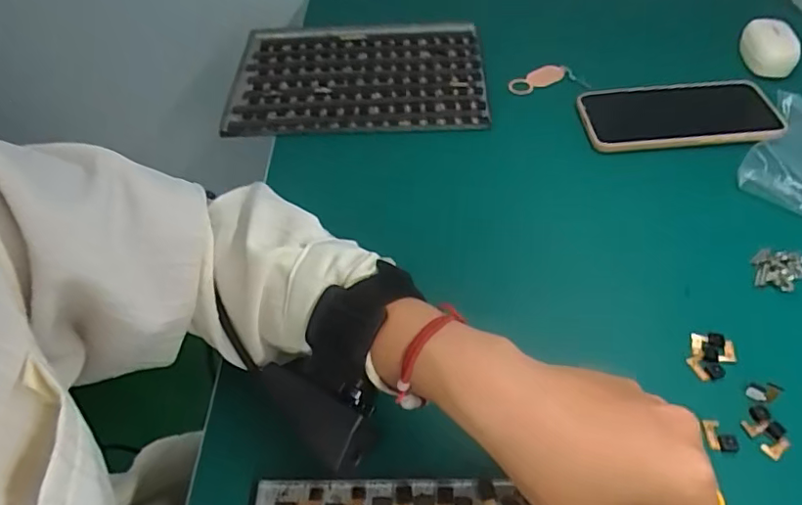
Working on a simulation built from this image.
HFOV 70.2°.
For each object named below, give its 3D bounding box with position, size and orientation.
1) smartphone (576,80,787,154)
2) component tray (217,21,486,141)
[{"bbox_3d":[0.242,-0.123,0.506,0.159,0.018,0.081,-3,50,2],"label":"smartphone"},{"bbox_3d":[-0.042,-0.174,0.570,0.243,0.023,0.177,-3,49,3],"label":"component tray"}]

